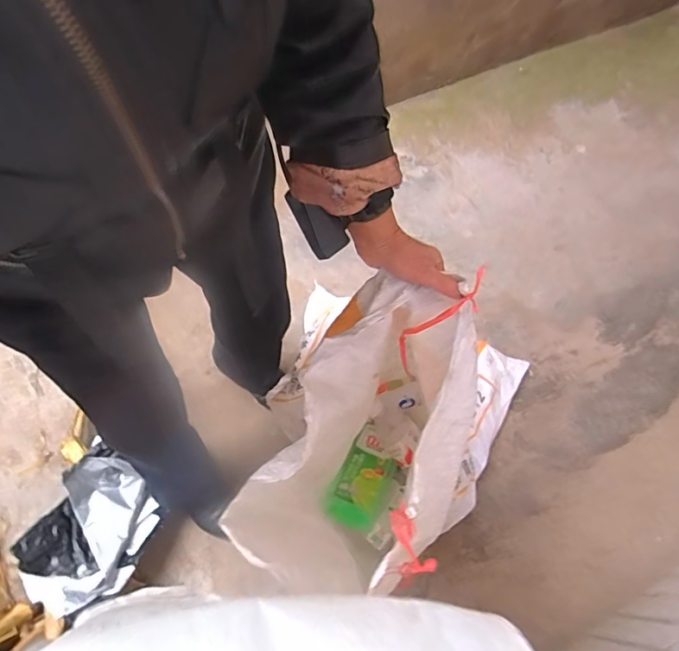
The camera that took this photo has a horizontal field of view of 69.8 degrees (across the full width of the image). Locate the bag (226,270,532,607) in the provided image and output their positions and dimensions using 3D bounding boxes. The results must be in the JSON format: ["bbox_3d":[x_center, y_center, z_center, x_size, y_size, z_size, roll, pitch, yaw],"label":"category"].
[{"bbox_3d":[0.046,0.174,0.645,0.220,0.457,0.374,27,66,11],"label":"bag"}]

